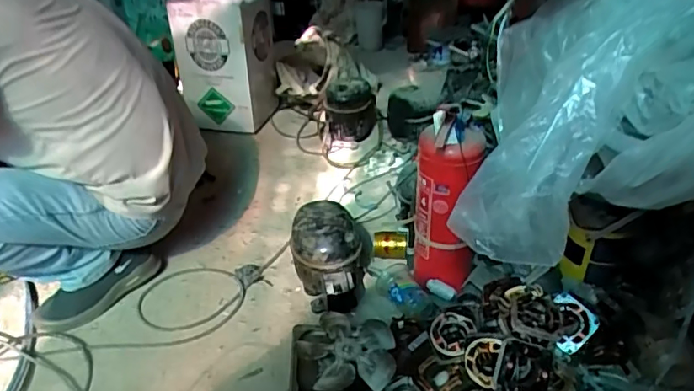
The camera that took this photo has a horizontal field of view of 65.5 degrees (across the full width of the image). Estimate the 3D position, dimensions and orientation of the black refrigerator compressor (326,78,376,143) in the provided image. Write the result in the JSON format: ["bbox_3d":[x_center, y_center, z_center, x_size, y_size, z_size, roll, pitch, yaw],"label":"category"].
[{"bbox_3d":[0.015,-0.267,1.730,0.156,0.222,0.185,-1,35,-2],"label":"black refrigerator compressor"}]

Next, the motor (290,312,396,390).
[{"bbox_3d":[-0.009,0.309,0.996,0.190,0.086,0.230,-1,35,-2],"label":"motor"}]

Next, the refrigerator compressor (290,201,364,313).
[{"bbox_3d":[-0.042,0.143,1.149,0.155,0.183,0.204,0,35,0],"label":"refrigerator compressor"}]

